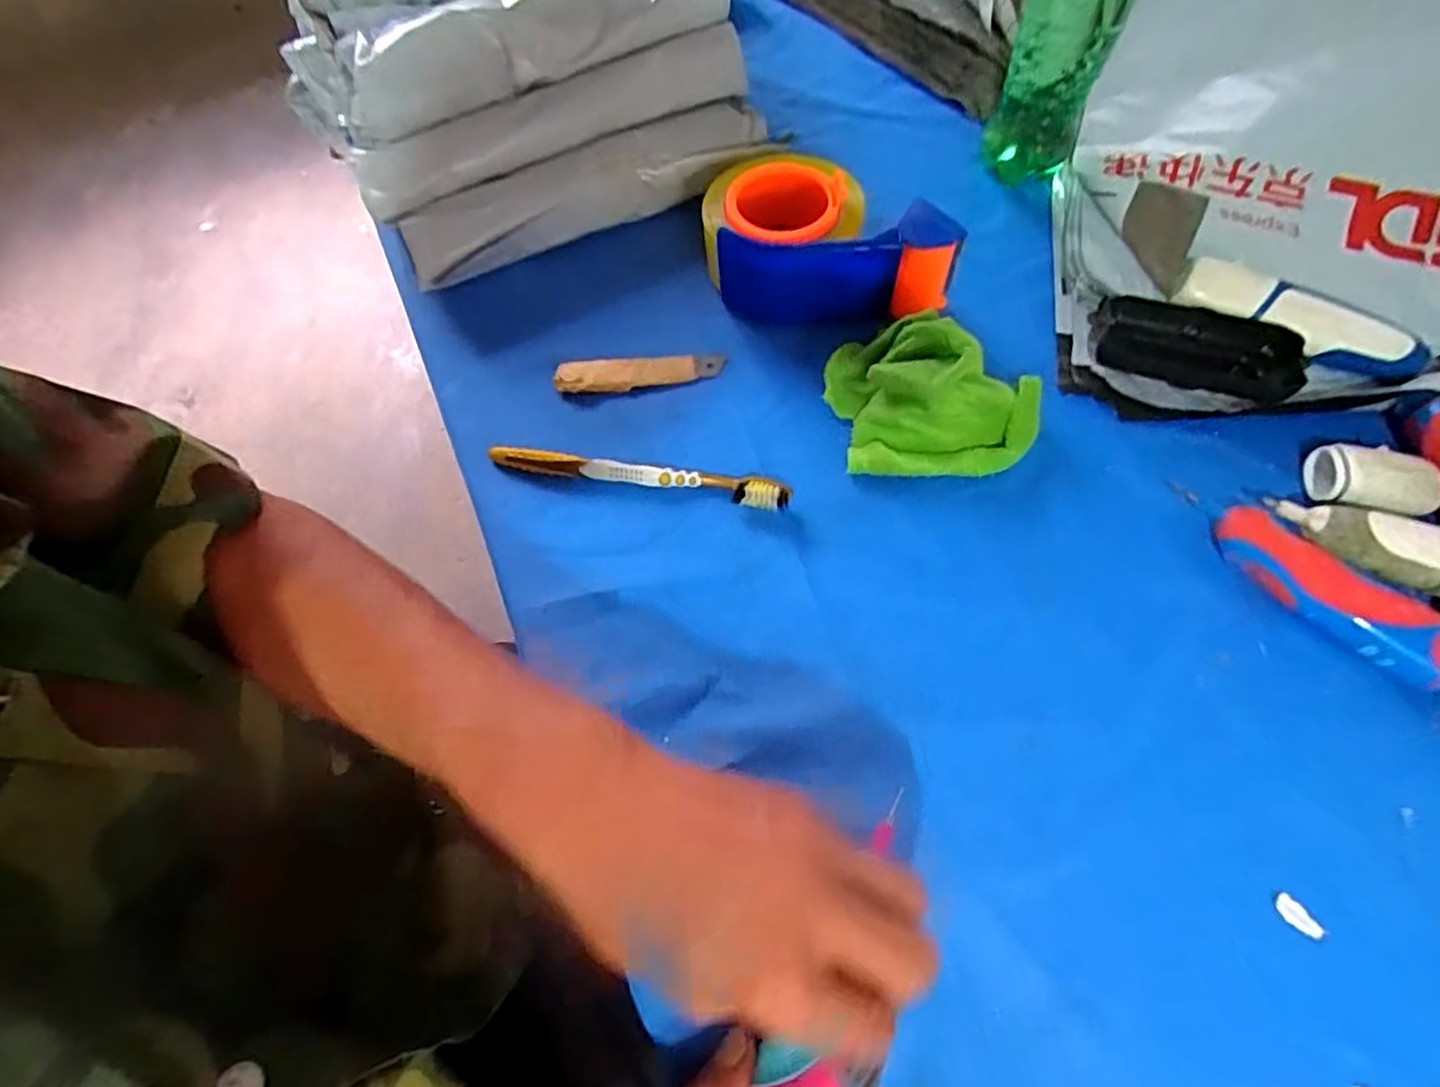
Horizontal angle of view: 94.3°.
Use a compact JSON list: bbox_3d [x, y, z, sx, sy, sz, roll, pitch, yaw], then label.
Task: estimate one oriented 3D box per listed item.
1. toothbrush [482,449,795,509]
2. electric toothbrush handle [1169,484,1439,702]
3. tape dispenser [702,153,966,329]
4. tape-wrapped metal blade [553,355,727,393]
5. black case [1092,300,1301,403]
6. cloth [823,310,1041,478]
[{"bbox_3d":[-0.051,-0.043,0.403,0.186,0.015,0.017,11,66,8],"label":"toothbrush"},{"bbox_3d":[0.308,0.023,0.342,0.147,0.029,0.031,41,74,19],"label":"electric toothbrush handle"},{"bbox_3d":[0.070,-0.206,0.445,0.157,0.059,0.109,1,65,4],"label":"tape dispenser"},{"bbox_3d":[-0.053,-0.114,0.439,0.109,0.007,0.022,-8,65,0],"label":"tape-wrapped metal blade"},{"bbox_3d":[0.291,-0.119,0.412,0.109,0.025,0.050,17,67,10],"label":"black case"},{"bbox_3d":[0.128,-0.087,0.398,0.125,0.049,0.086,1,65,4],"label":"cloth"}]

